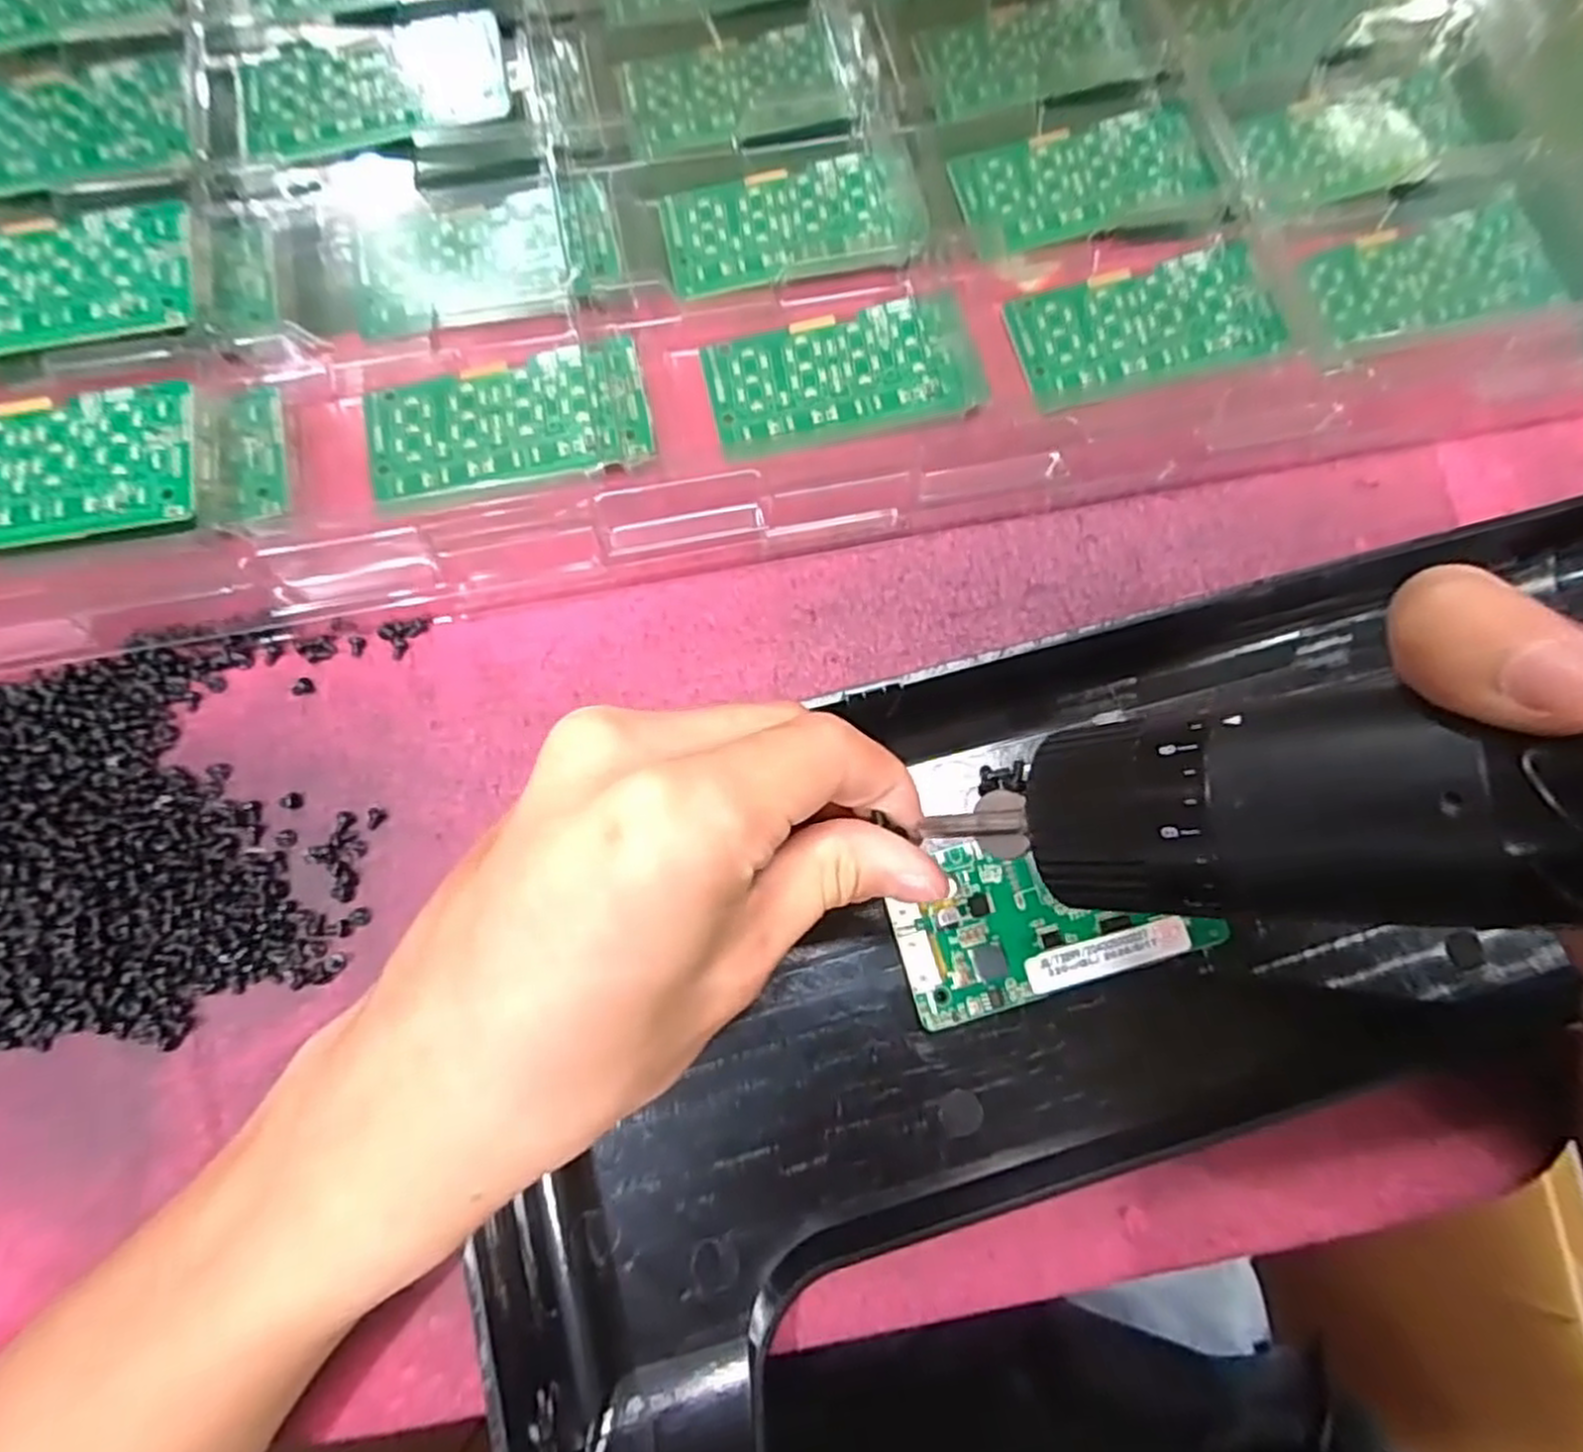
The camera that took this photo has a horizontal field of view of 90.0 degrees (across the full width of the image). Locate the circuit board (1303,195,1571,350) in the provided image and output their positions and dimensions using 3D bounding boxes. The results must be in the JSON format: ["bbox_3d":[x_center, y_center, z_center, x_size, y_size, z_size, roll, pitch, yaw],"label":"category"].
[{"bbox_3d":[0.238,-0.170,0.297,0.086,0.009,0.047,-12,77,-4],"label":"circuit board"}]

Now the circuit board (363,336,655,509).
[{"bbox_3d":[-0.096,-0.103,0.267,0.094,0.004,0.047,-10,77,1],"label":"circuit board"}]

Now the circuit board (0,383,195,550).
[{"bbox_3d":[-0.228,-0.077,0.240,0.091,0.006,0.048,-9,77,-3],"label":"circuit board"}]

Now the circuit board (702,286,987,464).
[{"bbox_3d":[0.019,-0.123,0.279,0.094,0.005,0.049,-14,76,0],"label":"circuit board"}]

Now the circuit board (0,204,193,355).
[{"bbox_3d":[-0.242,-0.143,0.255,0.091,0.004,0.049,-9,76,-3],"label":"circuit board"}]

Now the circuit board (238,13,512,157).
[{"bbox_3d":[-0.151,-0.233,0.286,0.093,0.004,0.046,-17,77,-5],"label":"circuit board"}]

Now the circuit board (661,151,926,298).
[{"bbox_3d":[0.000,-0.187,0.293,0.092,0.006,0.051,-9,76,-3],"label":"circuit board"}]

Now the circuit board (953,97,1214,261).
[{"bbox_3d":[0.111,-0.212,0.304,0.093,0.009,0.045,-15,77,-5],"label":"circuit board"}]

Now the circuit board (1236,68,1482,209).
[{"bbox_3d":[0.221,-0.233,0.315,0.092,0.008,0.047,-17,77,-5],"label":"circuit board"}]

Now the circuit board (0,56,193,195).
[{"bbox_3d":[-0.255,-0.207,0.273,0.088,0.004,0.052,-12,77,-4],"label":"circuit board"}]

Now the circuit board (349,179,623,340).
[{"bbox_3d":[-0.109,-0.169,0.283,0.092,0.004,0.046,-13,77,-4],"label":"circuit board"}]

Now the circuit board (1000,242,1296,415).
[{"bbox_3d":[0.127,-0.146,0.286,0.090,0.008,0.046,-15,77,-5],"label":"circuit board"}]

